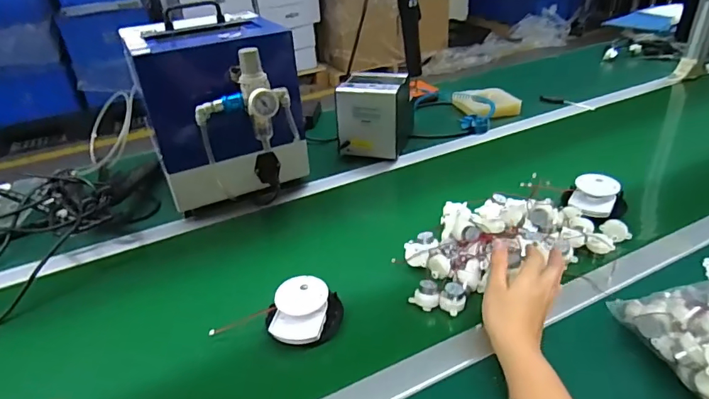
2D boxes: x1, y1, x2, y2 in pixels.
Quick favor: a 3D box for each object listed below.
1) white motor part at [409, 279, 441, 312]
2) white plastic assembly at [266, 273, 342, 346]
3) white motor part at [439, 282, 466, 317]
[{"bbox_3d":[0.091,0.122,0.606,0.037,0.029,0.025,10,36,23],"label":"white motor part"},{"bbox_3d":[-0.061,0.139,0.579,0.090,0.054,0.075,-10,33,-8],"label":"white plastic assembly"},{"bbox_3d":[0.126,0.124,0.596,0.029,0.026,0.030,-27,38,-30],"label":"white motor part"}]

